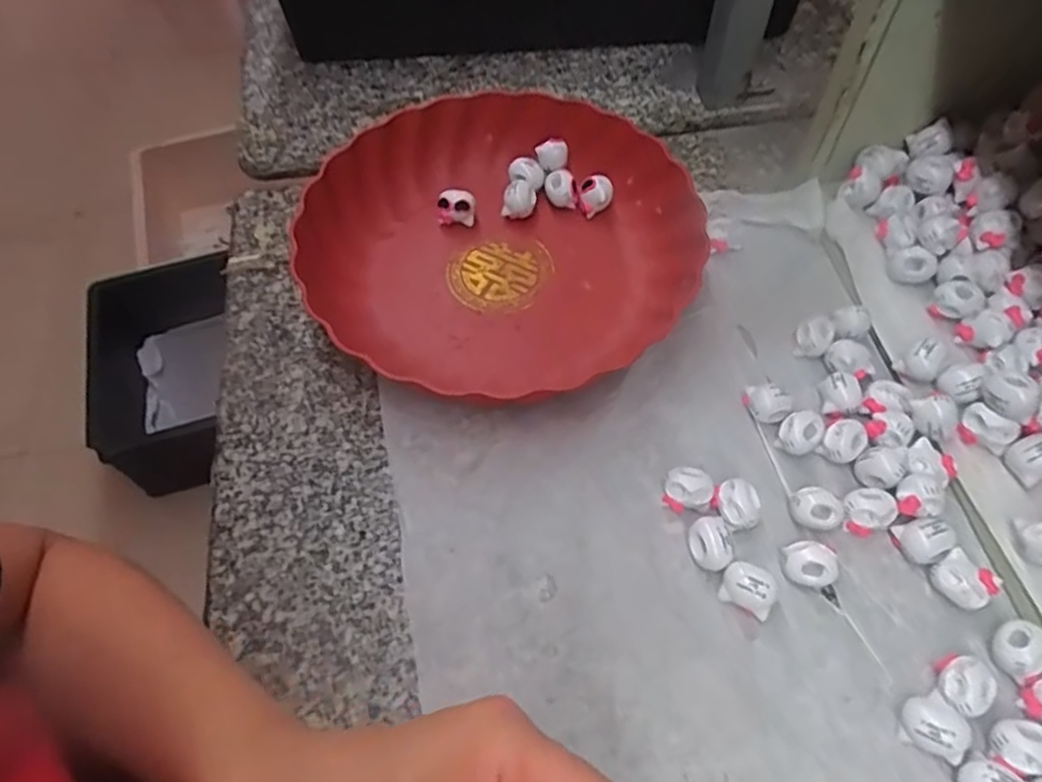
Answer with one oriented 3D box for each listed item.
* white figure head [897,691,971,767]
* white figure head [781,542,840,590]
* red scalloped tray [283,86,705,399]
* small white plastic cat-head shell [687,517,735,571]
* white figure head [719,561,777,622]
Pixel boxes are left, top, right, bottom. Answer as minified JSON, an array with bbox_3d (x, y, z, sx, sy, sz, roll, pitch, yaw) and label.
[{"bbox_3d":[0.181,0.146,0.296,0.024,0.016,0.026,6,59,6],"label":"white figure head"},{"bbox_3d":[0.141,0.087,0.335,0.025,0.021,0.020,-4,59,-1],"label":"white figure head"},{"bbox_3d":[-0.016,-0.099,0.435,0.233,0.047,0.226,-31,62,-16],"label":"red scalloped tray"},{"bbox_3d":[0.095,0.078,0.341,0.020,0.017,0.025,-15,59,-7],"label":"small white plastic cat-head shell"},{"bbox_3d":[0.111,0.097,0.329,0.024,0.019,0.019,29,64,18],"label":"white figure head"}]

